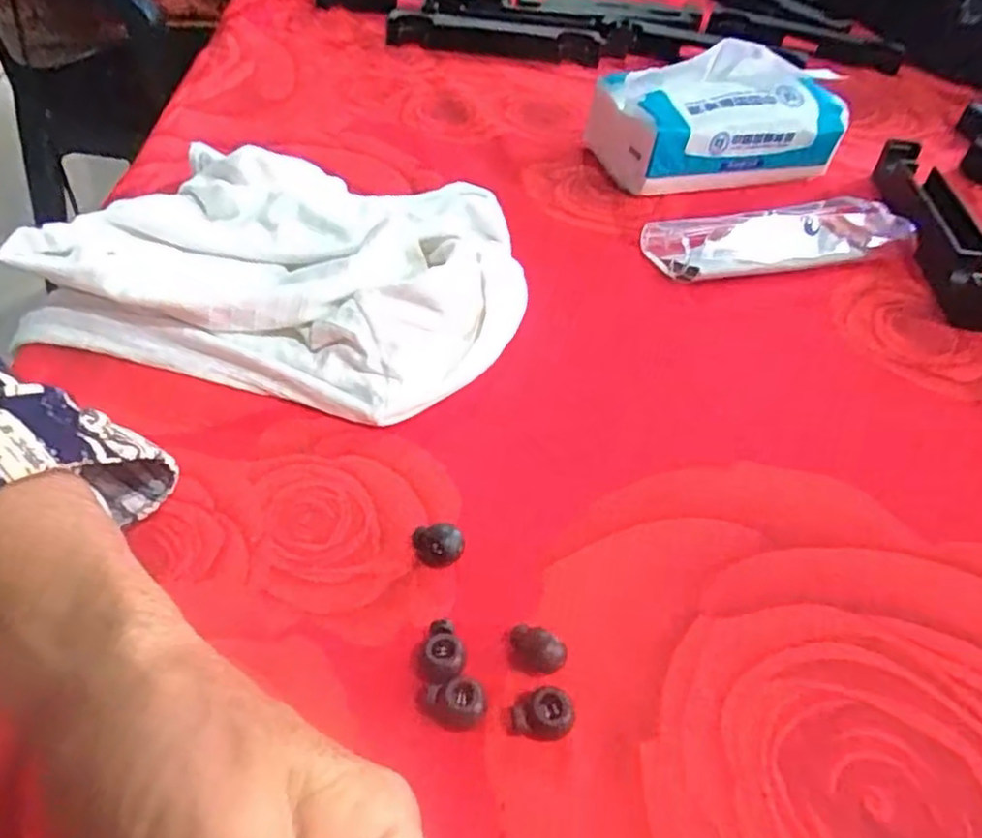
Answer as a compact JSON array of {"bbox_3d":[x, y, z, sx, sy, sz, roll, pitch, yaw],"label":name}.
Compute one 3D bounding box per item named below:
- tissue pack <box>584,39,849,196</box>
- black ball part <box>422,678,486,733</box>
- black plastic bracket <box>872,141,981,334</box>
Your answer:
[{"bbox_3d":[0.157,-0.215,0.491,0.167,0.080,0.087,-9,47,-15],"label":"tissue pack"},{"bbox_3d":[-0.012,0.090,0.221,0.020,0.012,0.011,8,45,2],"label":"black ball part"},{"bbox_3d":[0.283,-0.128,0.450,0.044,0.032,0.198,9,45,3],"label":"black plastic bracket"}]

